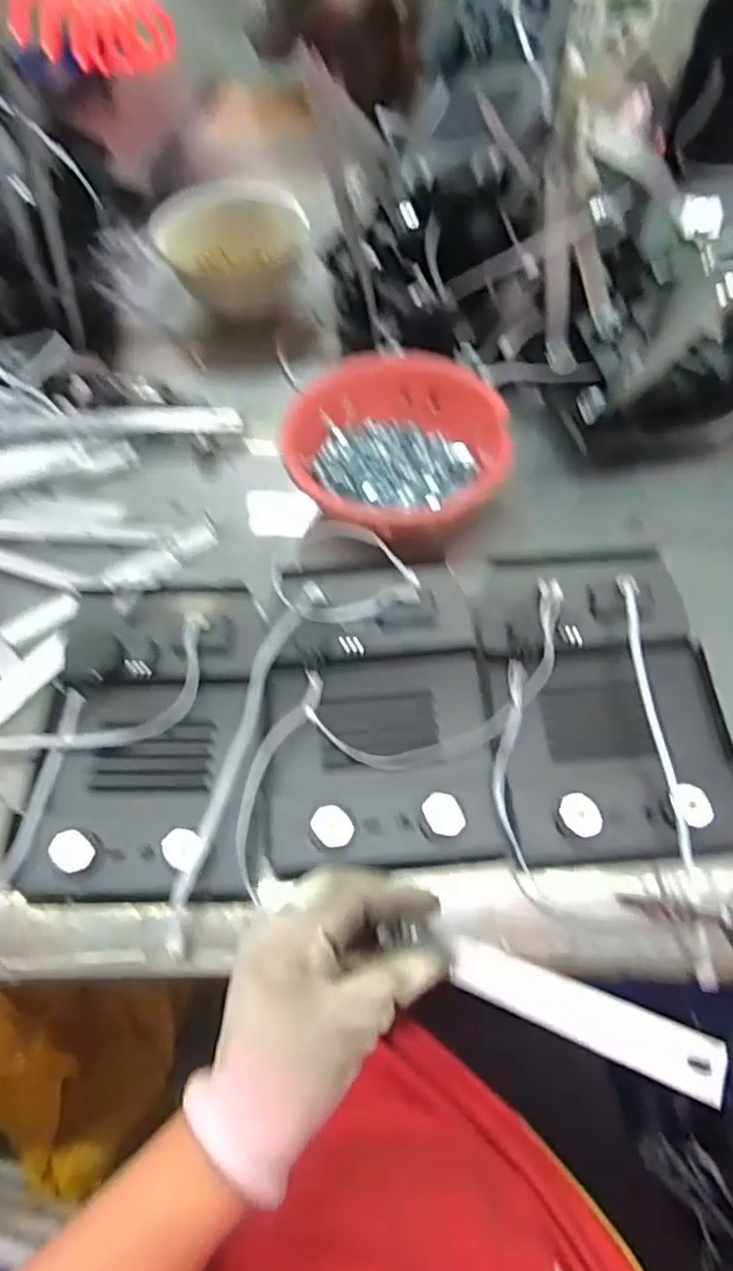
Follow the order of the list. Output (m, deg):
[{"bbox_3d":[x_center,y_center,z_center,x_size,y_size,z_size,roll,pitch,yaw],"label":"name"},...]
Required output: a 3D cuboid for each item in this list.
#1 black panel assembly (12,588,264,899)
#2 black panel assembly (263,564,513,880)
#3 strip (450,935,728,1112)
[{"bbox_3d":[-0.147,0.065,0.445,0.153,0.041,0.206,-2,59,1],"label":"black panel assembly"},{"bbox_3d":[0.009,0.047,0.444,0.150,0.037,0.200,-3,59,0],"label":"black panel assembly"},{"bbox_3d":[0.088,0.161,0.285,0.120,0.006,0.023,3,44,42],"label":"strip"}]

